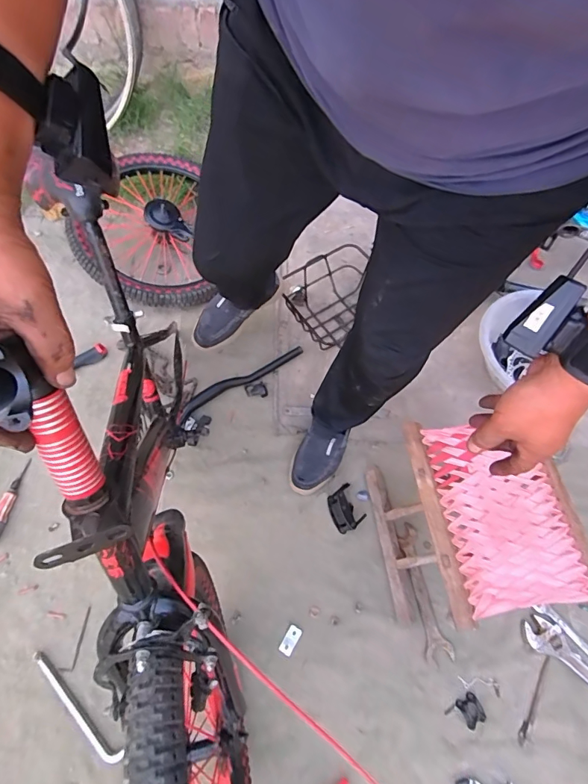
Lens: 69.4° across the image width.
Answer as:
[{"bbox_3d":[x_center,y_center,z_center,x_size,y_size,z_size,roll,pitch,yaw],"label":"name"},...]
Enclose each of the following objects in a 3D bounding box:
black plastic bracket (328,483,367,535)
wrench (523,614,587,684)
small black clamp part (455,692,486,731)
[{"bbox_3d":[0.114,0.253,0.935,0.072,0.037,0.095,-23,68,-13],"label":"black plastic bracket"},{"bbox_3d":[0.572,0.539,0.820,0.256,0.017,0.062,37,68,14],"label":"wrench"},{"bbox_3d":[0.331,0.594,0.794,0.040,0.015,0.046,-26,68,-14],"label":"small black clamp part"}]

